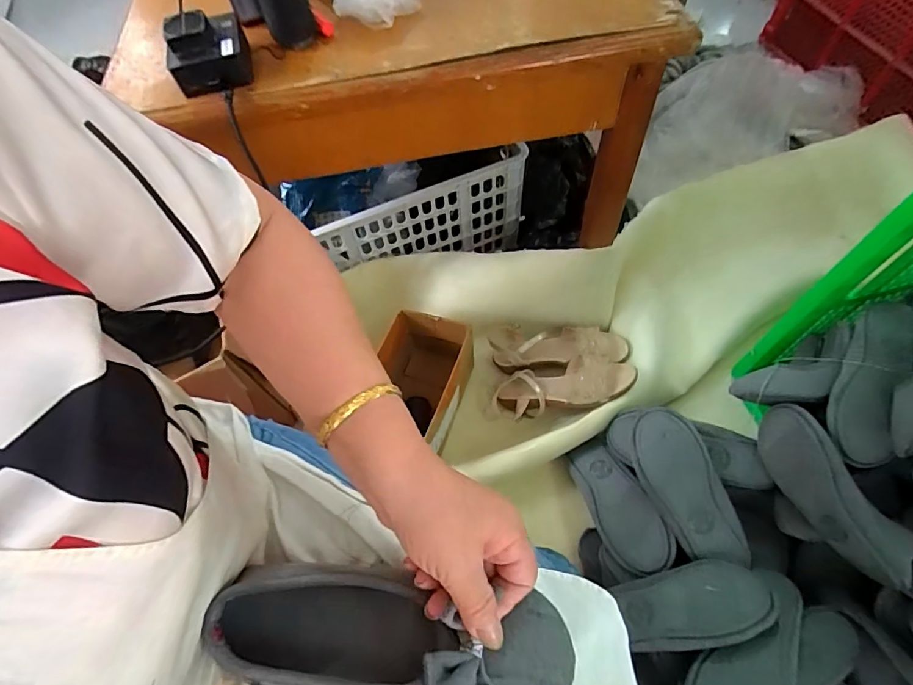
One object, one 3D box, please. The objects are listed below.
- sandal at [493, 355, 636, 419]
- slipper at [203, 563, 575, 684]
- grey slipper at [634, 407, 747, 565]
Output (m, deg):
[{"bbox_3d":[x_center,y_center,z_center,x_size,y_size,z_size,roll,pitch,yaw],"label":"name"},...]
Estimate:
[{"bbox_3d":[0.185,0.079,0.845,0.252,0.048,0.090,-13,58,24],"label":"sandal"},{"bbox_3d":[-0.045,0.186,0.293,0.221,0.058,0.076,3,61,12],"label":"slipper"},{"bbox_3d":[0.323,0.205,0.681,0.102,0.038,0.219,-27,74,38],"label":"grey slipper"}]

